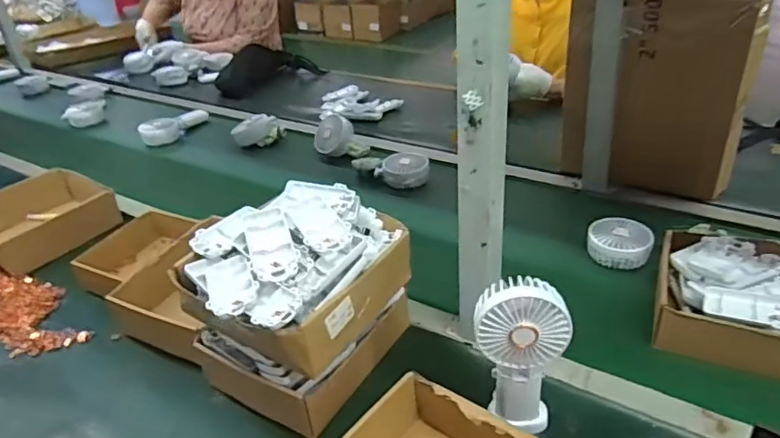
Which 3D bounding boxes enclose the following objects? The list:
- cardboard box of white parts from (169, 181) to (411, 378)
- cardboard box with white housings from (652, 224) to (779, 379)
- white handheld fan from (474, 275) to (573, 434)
[{"bbox_3d":[-0.105,0.049,0.647,0.187,0.113,0.229,16,39,30],"label":"cardboard box of white parts"},{"bbox_3d":[0.458,0.106,0.714,0.212,0.087,0.178,11,37,25],"label":"cardboard box with white housings"},{"bbox_3d":[0.129,0.144,0.563,0.083,0.181,0.039,-1,34,8],"label":"white handheld fan"}]

